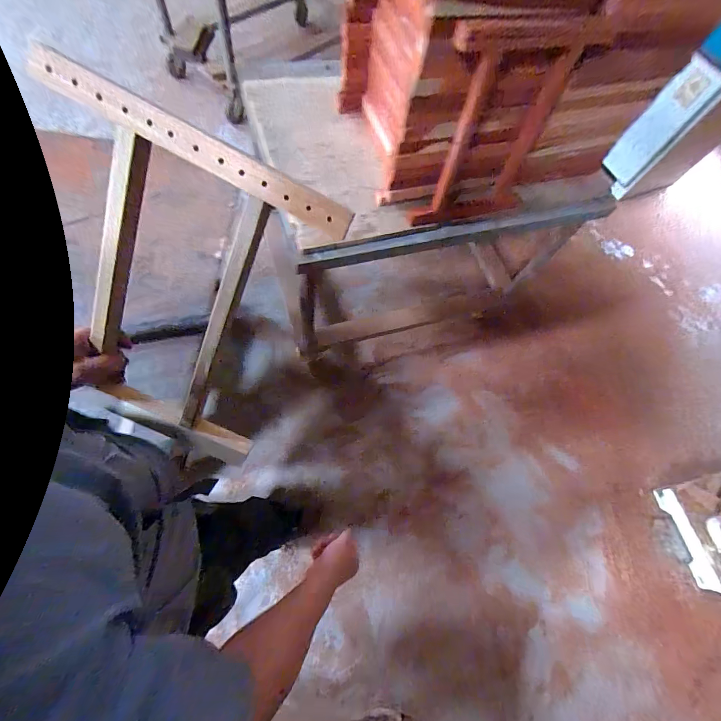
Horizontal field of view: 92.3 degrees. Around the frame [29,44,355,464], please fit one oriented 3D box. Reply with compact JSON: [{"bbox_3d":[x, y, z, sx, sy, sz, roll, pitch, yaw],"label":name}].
[{"bbox_3d":[-0.231,-0.068,0.424,0.305,0.388,0.036,28,26,-4],"label":"frame"}]

